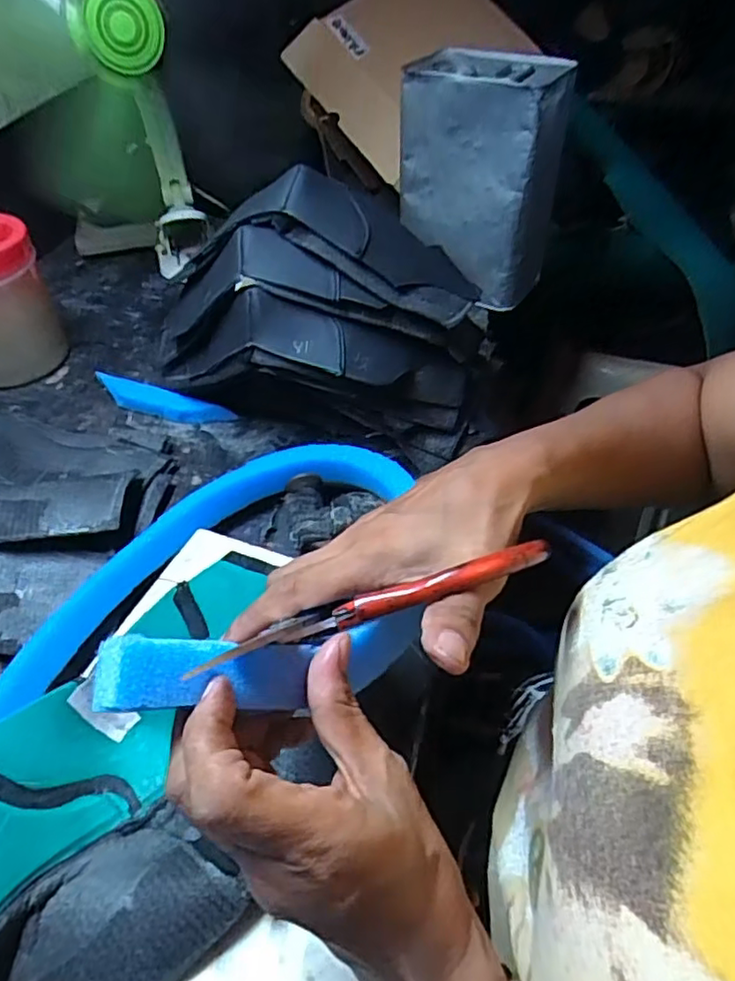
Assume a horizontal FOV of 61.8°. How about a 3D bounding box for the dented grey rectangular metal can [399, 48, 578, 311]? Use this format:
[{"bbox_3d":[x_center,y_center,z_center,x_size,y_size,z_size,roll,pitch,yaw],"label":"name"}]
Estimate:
[{"bbox_3d":[0.123,-0.344,0.688,0.150,0.221,0.113,23,51,23],"label":"dented grey rectangular metal can"}]

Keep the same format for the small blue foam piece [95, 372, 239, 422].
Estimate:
[{"bbox_3d":[-0.206,-0.090,0.614,0.155,0.019,0.029,15,48,16],"label":"small blue foam piece"}]

